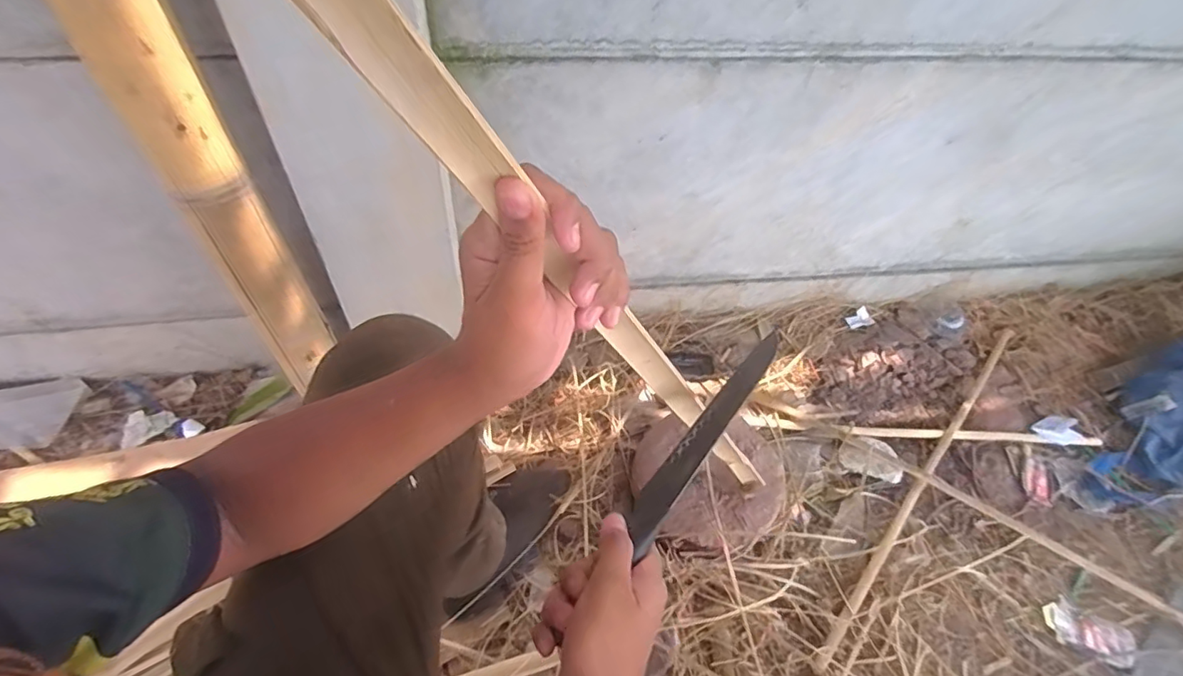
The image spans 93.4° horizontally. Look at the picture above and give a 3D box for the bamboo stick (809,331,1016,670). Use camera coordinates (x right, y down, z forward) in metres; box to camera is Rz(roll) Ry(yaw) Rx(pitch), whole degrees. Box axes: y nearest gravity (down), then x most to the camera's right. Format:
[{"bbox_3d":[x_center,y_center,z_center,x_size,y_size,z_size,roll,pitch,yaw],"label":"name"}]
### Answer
[{"bbox_3d":[0.572,0.221,0.939,0.020,0.028,0.794,34,57,27],"label":"bamboo stick"}]

